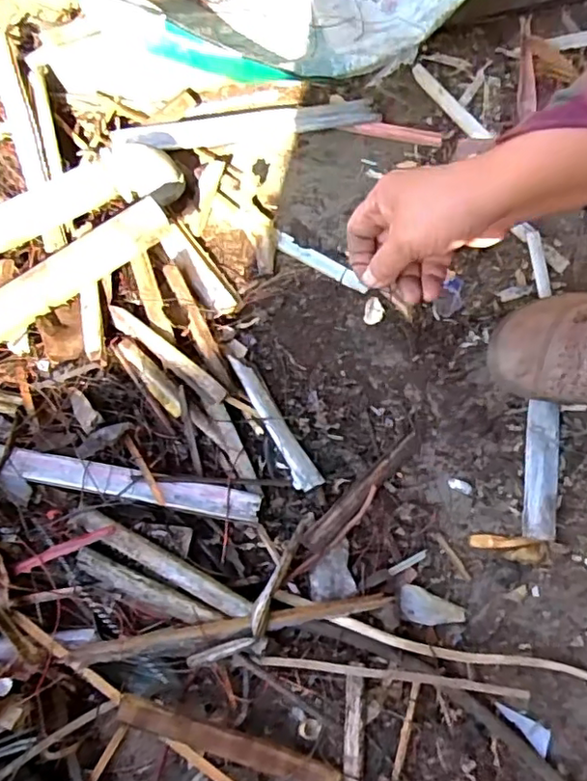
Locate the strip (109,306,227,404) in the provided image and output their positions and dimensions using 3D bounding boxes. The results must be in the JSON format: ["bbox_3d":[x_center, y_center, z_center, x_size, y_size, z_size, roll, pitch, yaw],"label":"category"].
[{"bbox_3d":[-0.100,-0.030,0.473,0.118,0.014,0.018,38,79,9],"label":"strip"}]

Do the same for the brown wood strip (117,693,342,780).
[{"bbox_3d":[-0.041,0.240,0.403,0.158,0.008,0.018,26,65,-10],"label":"brown wood strip"}]

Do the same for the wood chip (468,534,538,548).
[{"bbox_3d":[0.163,0.118,0.466,0.050,0.005,0.011,1,76,0],"label":"wood chip"}]

